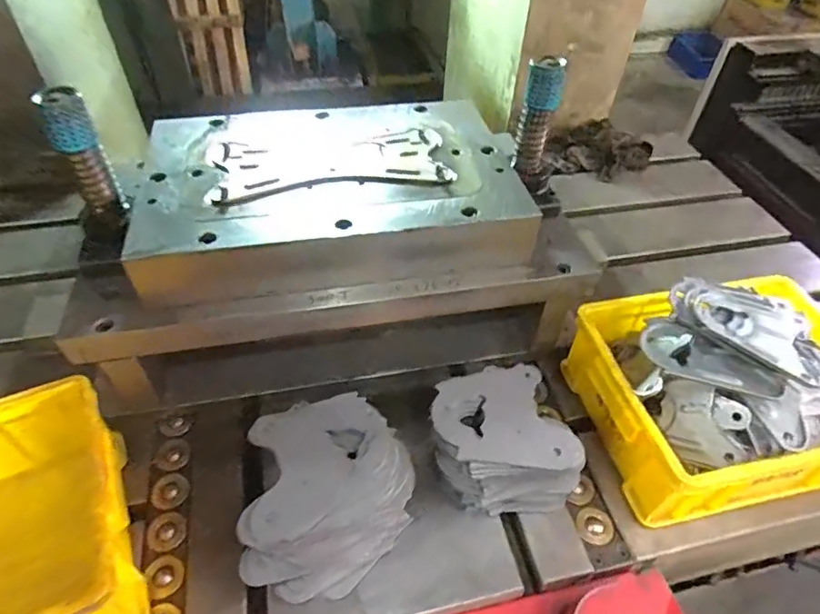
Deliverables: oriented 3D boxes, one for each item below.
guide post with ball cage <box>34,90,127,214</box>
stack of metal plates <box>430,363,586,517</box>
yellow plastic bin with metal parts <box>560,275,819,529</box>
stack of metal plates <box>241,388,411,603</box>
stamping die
[{"bbox_3d":[-0.346,-0.158,0.553,0.042,0.137,0.034,-26,52,-23],"label":"guide post with ball cage"},{"bbox_3d":[0.104,0.165,0.615,0.155,0.122,0.138,-13,48,-12],"label":"stack of metal plates"},{"bbox_3d":[0.408,0.088,0.667,0.345,0.160,0.264,-9,48,-9],"label":"yellow plastic bin with metal parts"},{"bbox_3d":[-0.083,0.208,0.571,0.169,0.137,0.173,-3,47,-3],"label":"stack of metal plates"},{"bbox_3d":[-0.099,-0.148,0.703,0.476,0.101,0.342,-9,47,-9],"label":"stamping die"}]

